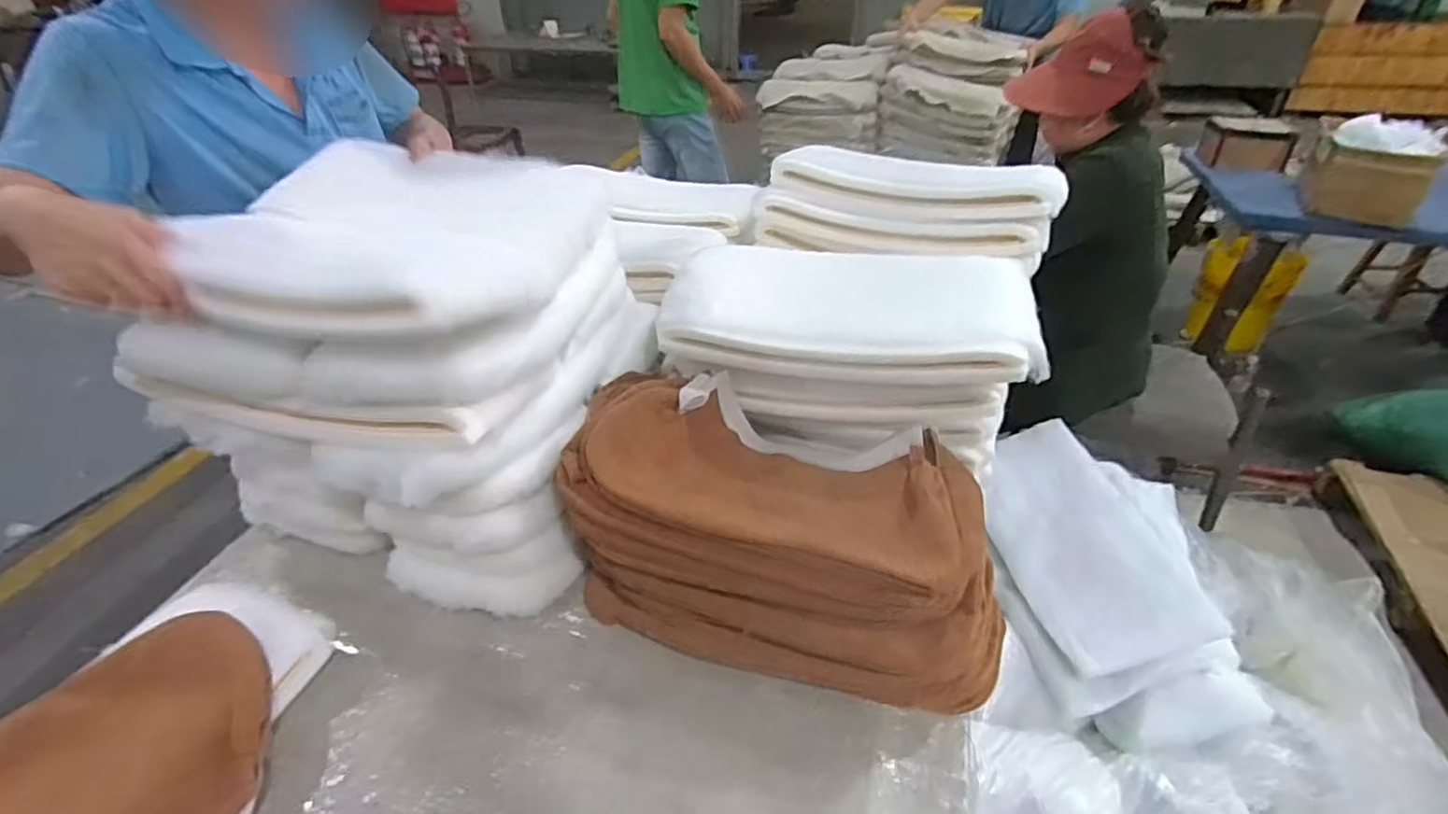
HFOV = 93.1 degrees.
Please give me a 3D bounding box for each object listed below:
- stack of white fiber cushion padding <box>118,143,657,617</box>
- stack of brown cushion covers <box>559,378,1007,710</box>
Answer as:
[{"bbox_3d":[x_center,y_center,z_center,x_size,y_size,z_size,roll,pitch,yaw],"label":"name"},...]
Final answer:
[{"bbox_3d":[-0.394,-0.060,0.907,0.470,0.430,0.439,8,37,13],"label":"stack of white fiber cushion padding"},{"bbox_3d":[0.069,0.140,0.834,0.543,0.222,0.295,16,39,22],"label":"stack of brown cushion covers"}]

